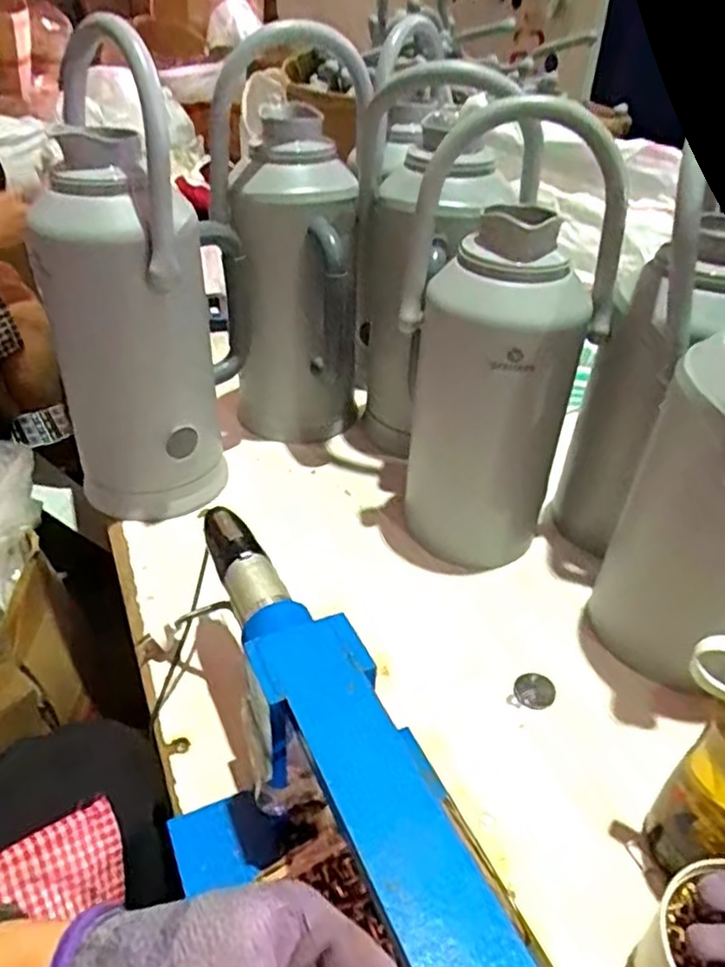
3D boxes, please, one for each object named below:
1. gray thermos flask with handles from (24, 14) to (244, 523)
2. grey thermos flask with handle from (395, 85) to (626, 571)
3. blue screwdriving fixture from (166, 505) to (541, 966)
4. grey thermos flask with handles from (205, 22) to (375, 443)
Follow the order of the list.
[{"bbox_3d":[-0.230,-0.193,0.720,0.159,0.433,0.183,7,37,7],"label":"gray thermos flask with handles"},{"bbox_3d":[0.132,-0.128,0.682,0.173,0.430,0.133,27,43,30],"label":"grey thermos flask with handle"},{"bbox_3d":[-0.033,0.219,0.399,0.131,0.178,0.486,-15,39,-21],"label":"blue screwdriving fixture"},{"bbox_3d":[-0.081,-0.252,0.815,0.177,0.442,0.156,-3,37,-7],"label":"grey thermos flask with handles"}]

